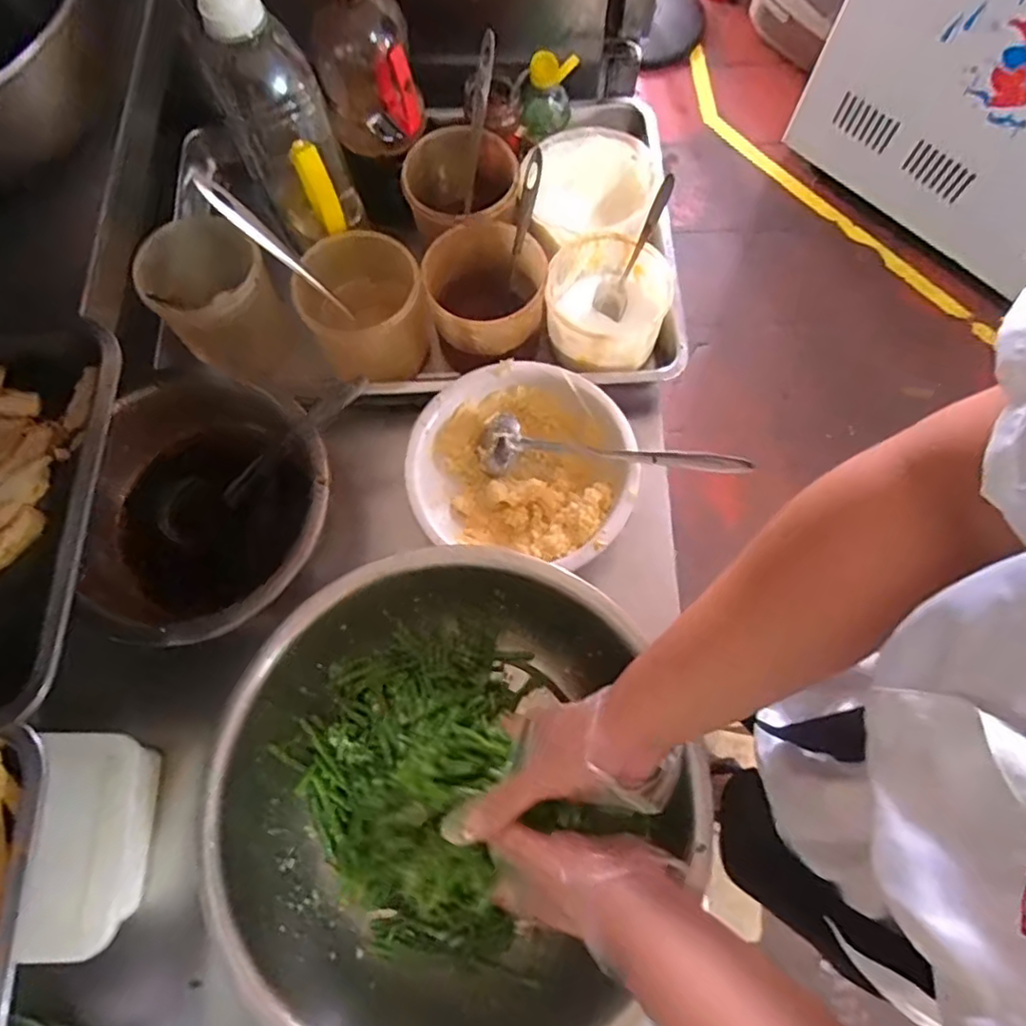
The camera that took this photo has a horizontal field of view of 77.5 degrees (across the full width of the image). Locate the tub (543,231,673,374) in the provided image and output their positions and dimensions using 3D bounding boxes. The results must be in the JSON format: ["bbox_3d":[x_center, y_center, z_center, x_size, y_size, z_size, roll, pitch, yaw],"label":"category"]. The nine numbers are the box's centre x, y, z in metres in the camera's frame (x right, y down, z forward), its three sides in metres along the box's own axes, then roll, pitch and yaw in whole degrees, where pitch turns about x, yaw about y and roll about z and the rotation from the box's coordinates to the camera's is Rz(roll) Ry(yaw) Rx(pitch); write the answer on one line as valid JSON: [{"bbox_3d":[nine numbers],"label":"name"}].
[{"bbox_3d":[0.103,-0.232,0.707,0.127,0.078,0.142,21,75,7],"label":"tub"}]

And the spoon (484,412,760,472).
[{"bbox_3d":[0.095,-0.066,0.640,0.260,0.062,0.049,5,73,3],"label":"spoon"}]

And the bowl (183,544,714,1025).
[{"bbox_3d":[-0.051,0.230,0.547,0.360,0.146,0.381,0,73,1],"label":"bowl"}]

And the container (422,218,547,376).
[{"bbox_3d":[-0.031,-0.226,0.701,0.125,0.118,0.123,5,73,3],"label":"container"}]

